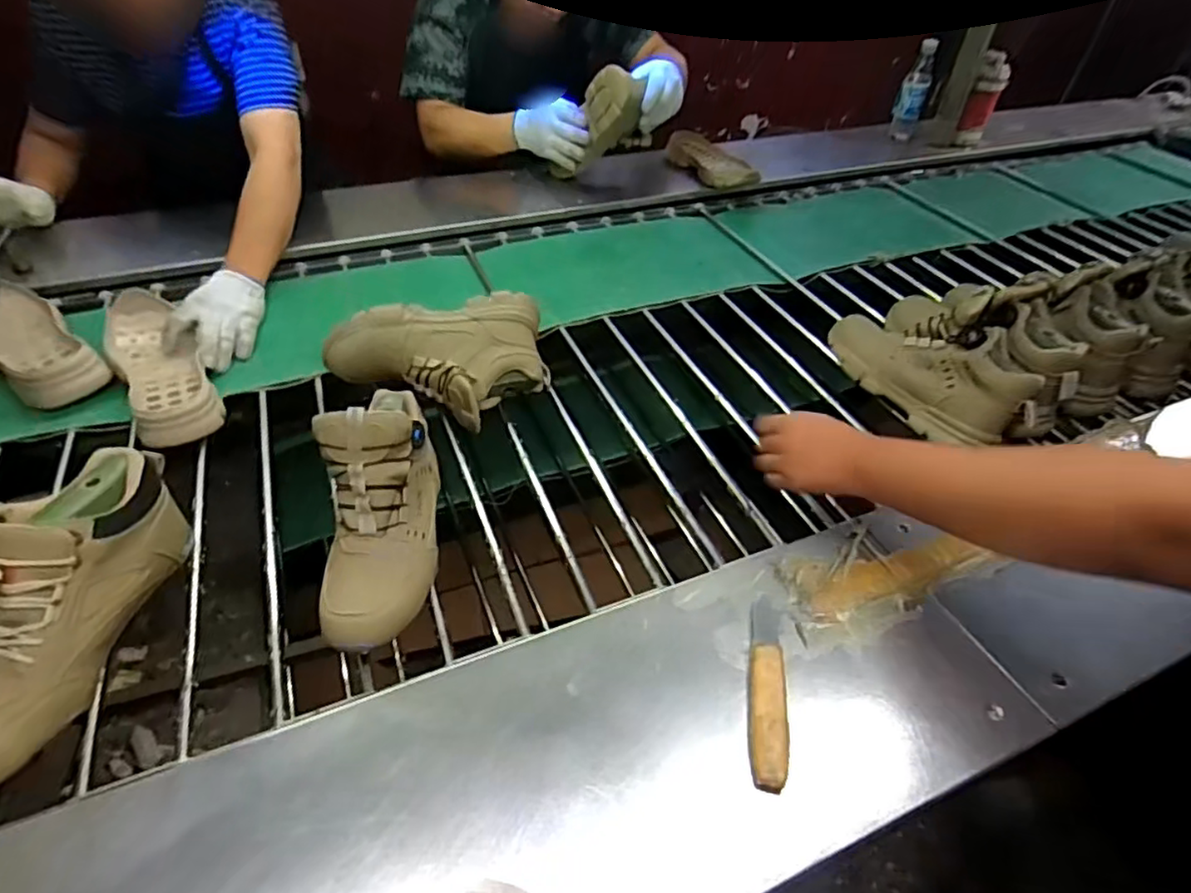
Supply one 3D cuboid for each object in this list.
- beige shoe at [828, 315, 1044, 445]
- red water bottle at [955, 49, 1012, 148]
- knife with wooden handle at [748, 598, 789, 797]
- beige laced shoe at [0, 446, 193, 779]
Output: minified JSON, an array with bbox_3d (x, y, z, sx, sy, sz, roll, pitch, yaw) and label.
[{"bbox_3d":[0.412,-0.110,0.809,0.097,0.103,0.258,-21,50,-23],"label":"beige shoe"},{"bbox_3d":[0.877,-0.784,1.442,0.064,0.176,0.074,24,49,17],"label":"red water bottle"},{"bbox_3d":[0.140,0.188,0.517,0.028,0.013,0.165,10,46,4],"label":"knife with wooden handle"},{"bbox_3d":[-0.452,0.124,0.509,0.098,0.134,0.288,6,41,7],"label":"beige laced shoe"}]

